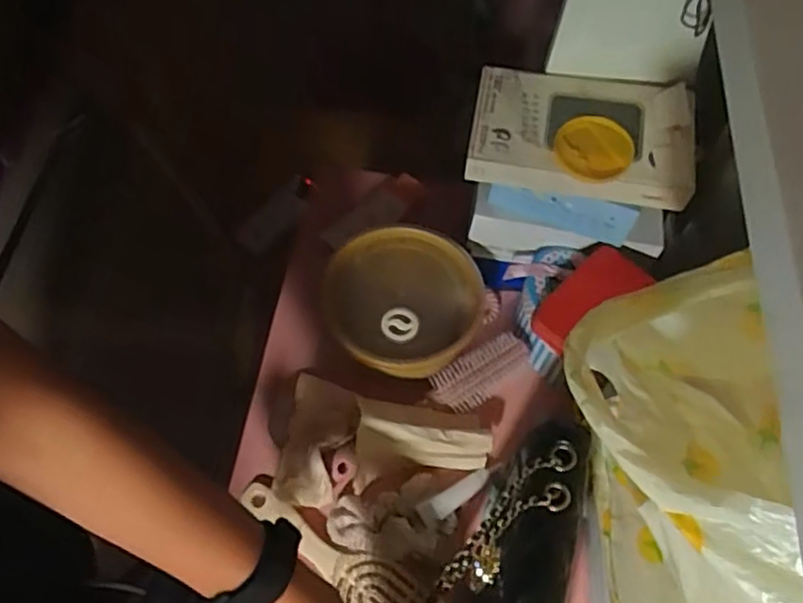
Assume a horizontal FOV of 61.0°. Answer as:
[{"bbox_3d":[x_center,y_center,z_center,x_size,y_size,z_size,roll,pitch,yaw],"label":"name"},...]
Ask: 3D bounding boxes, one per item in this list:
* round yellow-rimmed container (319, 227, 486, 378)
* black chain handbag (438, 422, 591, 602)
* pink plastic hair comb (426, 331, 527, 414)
[{"bbox_3d":[-0.002,0.007,0.677,0.157,0.056,0.153,2,59,-3],"label":"round yellow-rimmed container"},{"bbox_3d":[0.082,0.203,0.524,0.083,0.145,0.208,16,59,6],"label":"black chain handbag"},{"bbox_3d":[0.075,0.069,0.669,0.100,0.016,0.047,-38,73,-10],"label":"pink plastic hair comb"}]

